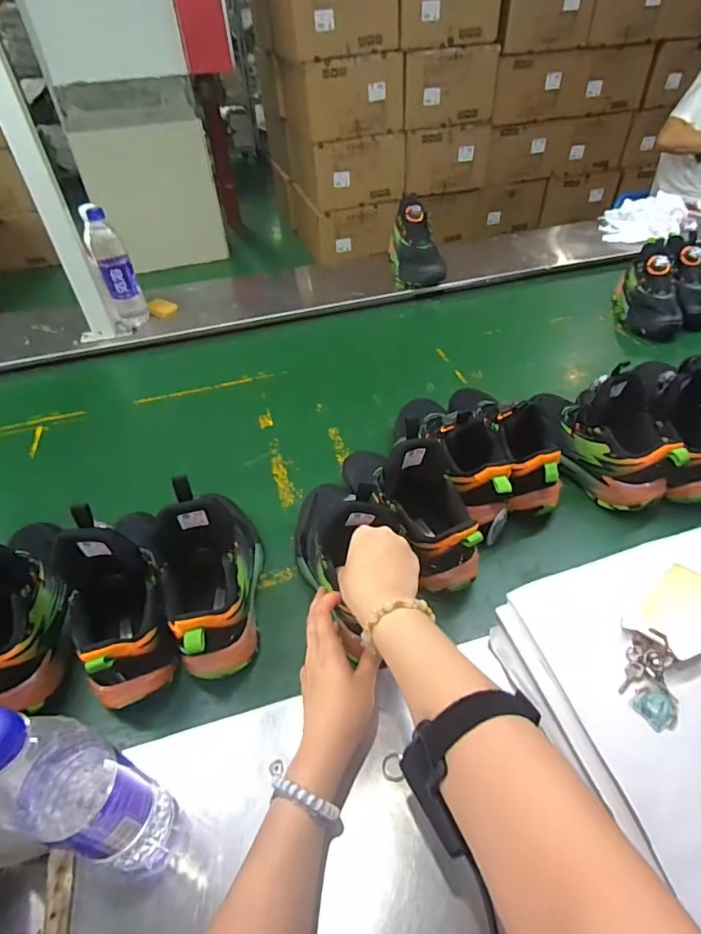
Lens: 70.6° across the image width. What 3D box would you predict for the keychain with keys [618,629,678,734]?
[{"bbox_3d":[0.274,0.191,0.456,0.041,0.016,0.086,8,45,13],"label":"keychain with keys"}]

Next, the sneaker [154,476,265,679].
[{"bbox_3d":[-0.156,0.107,0.538,0.089,0.153,0.214,-5,43,-1],"label":"sneaker"}]

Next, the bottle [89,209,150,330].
[{"bbox_3d":[-0.487,-0.406,1.023,0.069,0.216,0.075,-23,46,-19],"label":"bottle"}]

